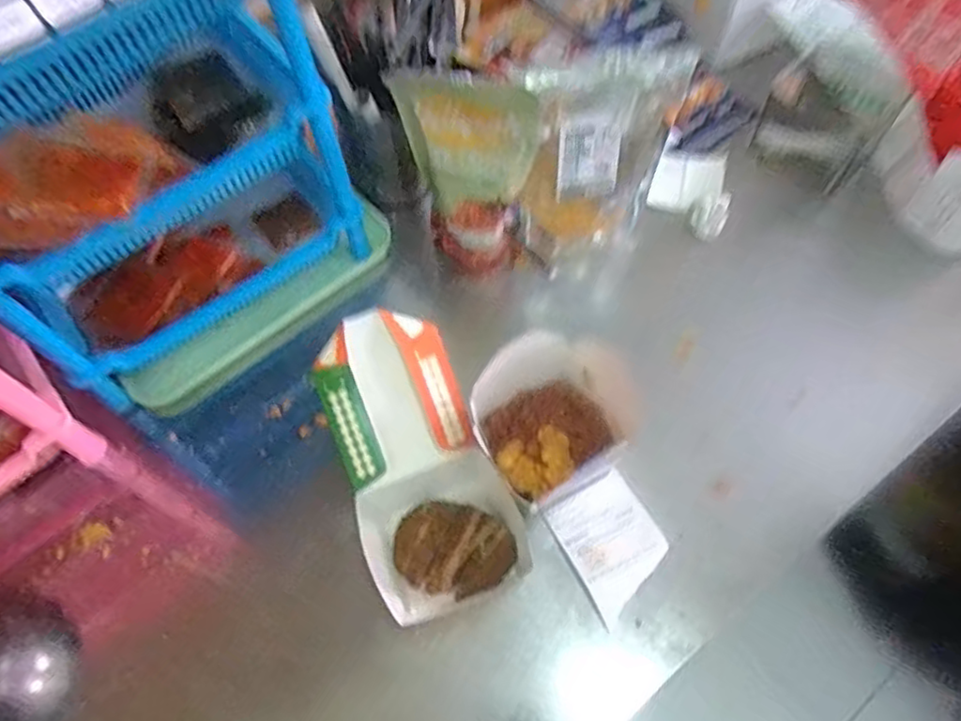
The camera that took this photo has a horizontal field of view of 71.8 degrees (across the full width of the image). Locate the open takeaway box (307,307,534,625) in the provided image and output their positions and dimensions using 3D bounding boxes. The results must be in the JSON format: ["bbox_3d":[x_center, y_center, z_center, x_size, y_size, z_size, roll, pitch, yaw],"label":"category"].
[{"bbox_3d":[-0.055,0.080,0.547,0.125,0.066,0.243,-22,89,-10],"label":"open takeaway box"}]

